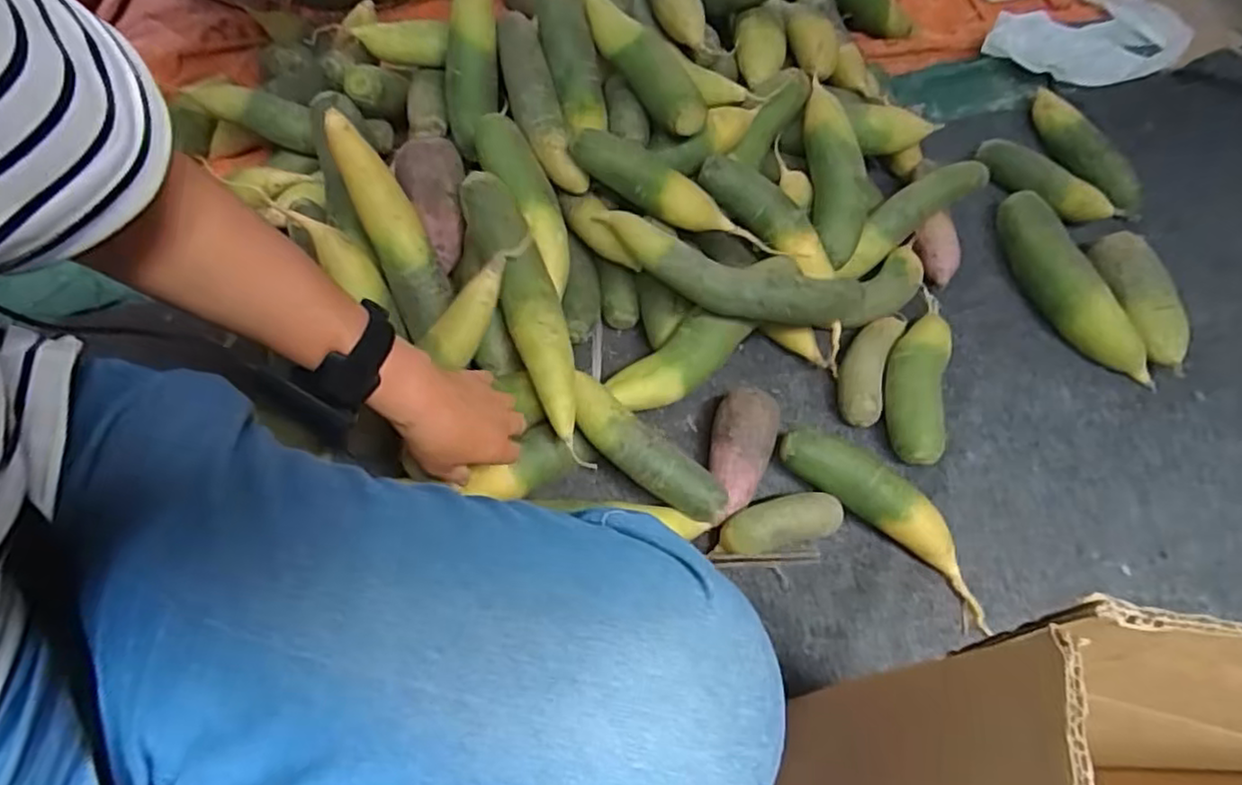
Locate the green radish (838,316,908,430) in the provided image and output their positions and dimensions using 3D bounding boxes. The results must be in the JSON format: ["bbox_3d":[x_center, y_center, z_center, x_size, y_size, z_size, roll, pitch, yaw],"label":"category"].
[{"bbox_3d":[0.270,-0.030,0.749,0.052,0.042,0.152,22,62,10],"label":"green radish"}]

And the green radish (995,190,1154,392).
[{"bbox_3d":[0.526,-0.134,0.812,0.078,0.061,0.272,-14,62,-10],"label":"green radish"}]

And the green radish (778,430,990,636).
[{"bbox_3d":[0.261,0.117,0.663,0.240,0.058,0.057,40,67,18],"label":"green radish"}]

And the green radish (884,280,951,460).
[{"bbox_3d":[0.322,-0.023,0.746,0.066,0.050,0.219,16,61,7],"label":"green radish"}]

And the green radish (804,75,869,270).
[{"bbox_3d":[0.256,-0.261,0.801,0.061,0.057,0.227,-4,80,-4],"label":"green radish"}]

